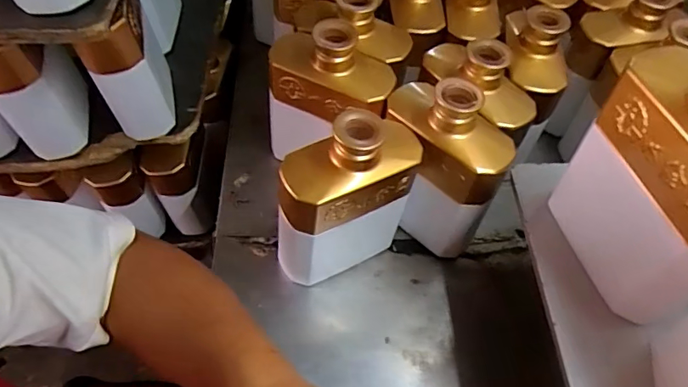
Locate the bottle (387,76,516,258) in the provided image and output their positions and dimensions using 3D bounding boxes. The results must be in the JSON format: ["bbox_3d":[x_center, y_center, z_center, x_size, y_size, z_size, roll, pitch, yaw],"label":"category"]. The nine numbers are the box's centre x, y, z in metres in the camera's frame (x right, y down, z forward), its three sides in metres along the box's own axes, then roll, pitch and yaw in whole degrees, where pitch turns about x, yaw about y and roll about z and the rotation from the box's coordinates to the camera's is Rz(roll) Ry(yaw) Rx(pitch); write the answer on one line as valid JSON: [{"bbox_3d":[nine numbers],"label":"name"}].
[{"bbox_3d":[0.080,-0.020,0.444,0.071,0.166,0.112,-39,63,-23],"label":"bottle"}]

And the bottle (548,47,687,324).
[{"bbox_3d":[0.181,-0.005,0.282,0.055,0.151,0.111,-13,56,-7],"label":"bottle"}]

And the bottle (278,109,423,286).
[{"bbox_3d":[0.002,0.008,0.414,0.129,0.160,0.055,-21,57,-12],"label":"bottle"}]

